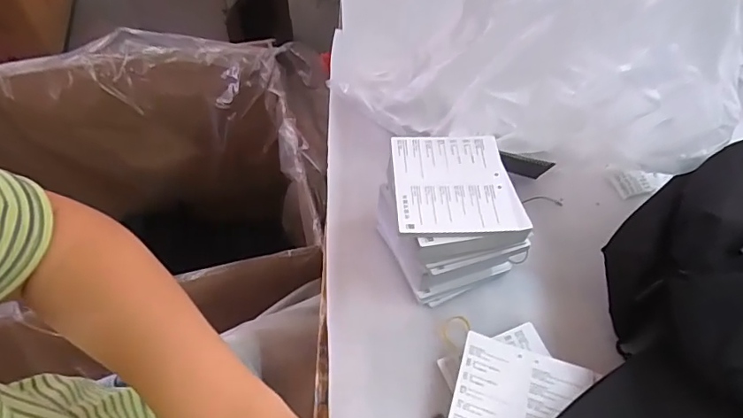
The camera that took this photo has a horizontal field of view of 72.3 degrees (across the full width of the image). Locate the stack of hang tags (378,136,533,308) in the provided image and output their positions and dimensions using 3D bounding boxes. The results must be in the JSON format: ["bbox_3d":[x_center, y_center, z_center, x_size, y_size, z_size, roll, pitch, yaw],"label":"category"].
[{"bbox_3d":[0.071,0.007,0.444,0.115,0.100,0.108,-11,53,-10],"label":"stack of hang tags"}]

